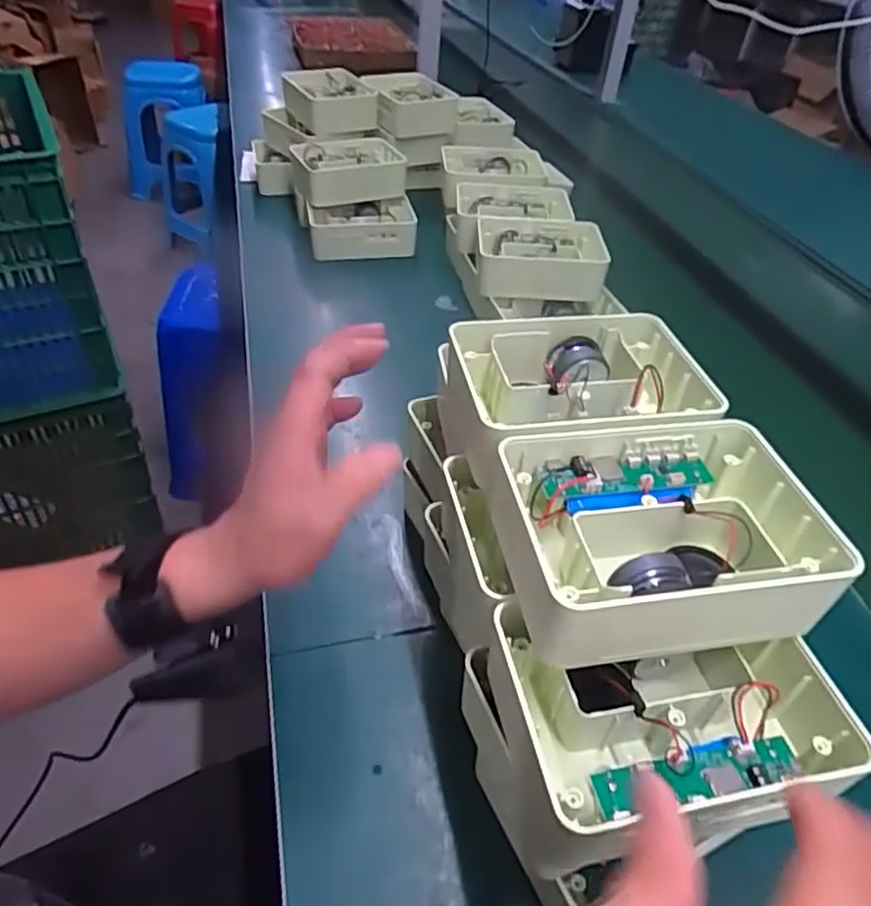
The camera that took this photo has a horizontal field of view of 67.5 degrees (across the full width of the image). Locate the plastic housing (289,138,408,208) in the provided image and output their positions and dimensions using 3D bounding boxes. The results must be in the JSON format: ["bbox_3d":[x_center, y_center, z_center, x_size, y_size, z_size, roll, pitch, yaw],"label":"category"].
[{"bbox_3d":[-0.127,-0.401,0.930,0.149,0.055,0.118,-12,46,-19],"label":"plastic housing"}]

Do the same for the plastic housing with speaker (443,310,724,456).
[{"bbox_3d":[0.081,-0.033,0.396,0.161,0.054,0.108,-4,44,-12],"label":"plastic housing with speaker"}]

